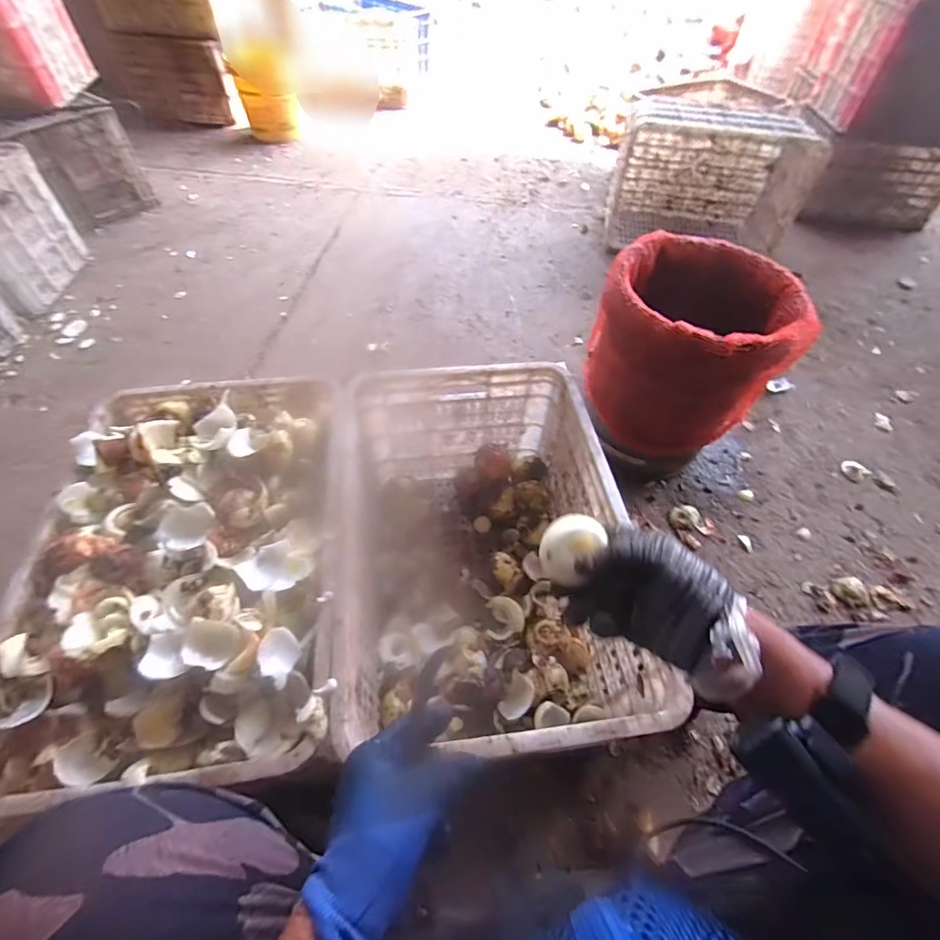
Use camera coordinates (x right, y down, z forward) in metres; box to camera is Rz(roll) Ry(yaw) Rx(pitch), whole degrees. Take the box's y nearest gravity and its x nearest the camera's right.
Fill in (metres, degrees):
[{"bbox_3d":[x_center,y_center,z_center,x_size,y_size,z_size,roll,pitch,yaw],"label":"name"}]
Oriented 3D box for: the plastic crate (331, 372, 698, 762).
[{"bbox_3d":[0.017,0.128,0.697,0.343,0.291,0.520,-4,55,-3],"label":"plastic crate"}]

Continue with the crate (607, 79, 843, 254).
[{"bbox_3d":[0.722,-0.893,1.408,0.510,0.348,0.316,16,57,11],"label":"crate"}]

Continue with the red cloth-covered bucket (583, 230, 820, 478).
[{"bbox_3d":[0.392,-0.205,0.868,0.302,0.325,0.299,1,54,-2],"label":"red cloth-covered bucket"}]

